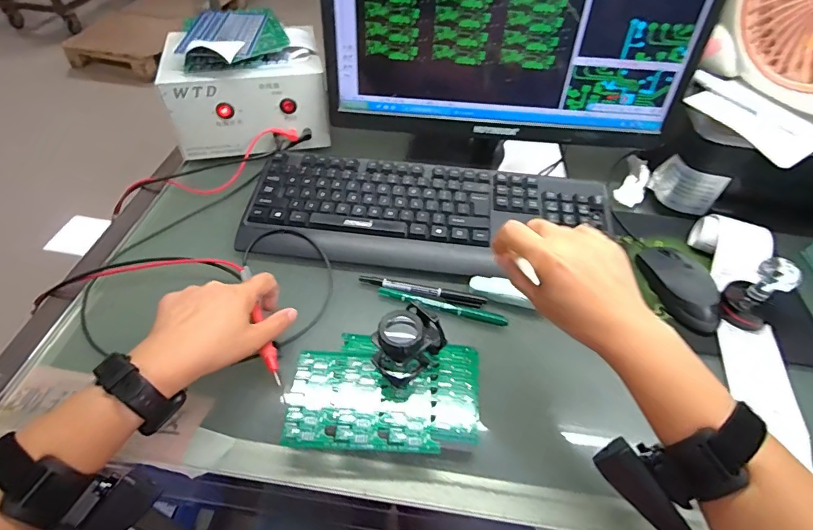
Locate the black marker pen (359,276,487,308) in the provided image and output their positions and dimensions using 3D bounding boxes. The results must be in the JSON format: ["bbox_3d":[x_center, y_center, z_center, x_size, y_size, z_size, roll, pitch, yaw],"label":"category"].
[{"bbox_3d":[0.017,0.028,0.487,0.136,0.006,0.015,9,49,5],"label":"black marker pen"}]

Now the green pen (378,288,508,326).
[{"bbox_3d":[0.037,0.044,0.473,0.136,0.007,0.012,13,49,8],"label":"green pen"}]

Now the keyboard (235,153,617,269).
[{"bbox_3d":[0.028,-0.063,0.538,0.426,0.028,0.144,6,49,3],"label":"keyboard"}]

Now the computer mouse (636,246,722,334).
[{"bbox_3d":[0.301,0.019,0.489,0.055,0.032,0.105,-3,49,-6],"label":"computer mouse"}]

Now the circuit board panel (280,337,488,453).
[{"bbox_3d":[-0.018,0.111,0.394,0.163,0.005,0.101,3,48,0],"label":"circuit board panel"}]

